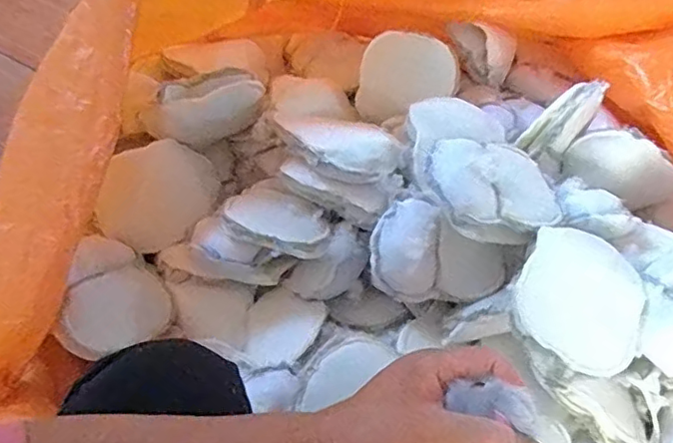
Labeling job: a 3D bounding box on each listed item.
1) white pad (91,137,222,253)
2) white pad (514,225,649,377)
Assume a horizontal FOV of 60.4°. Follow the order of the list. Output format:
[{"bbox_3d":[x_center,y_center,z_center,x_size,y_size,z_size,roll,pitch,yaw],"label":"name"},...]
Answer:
[{"bbox_3d":[-0.270,-0.038,0.889,0.187,0.204,0.030,-35,62,-22],"label":"white pad"},{"bbox_3d":[0.275,0.083,0.645,0.142,0.011,0.158,32,63,2],"label":"white pad"}]

